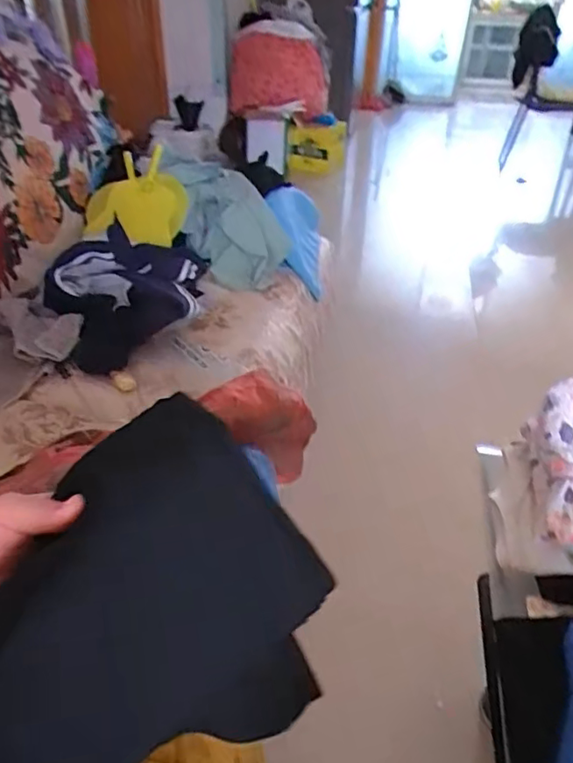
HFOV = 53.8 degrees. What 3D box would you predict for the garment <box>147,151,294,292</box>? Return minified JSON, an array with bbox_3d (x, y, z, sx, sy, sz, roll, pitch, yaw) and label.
[{"bbox_3d":[-0.174,-0.457,1.475,0.198,0.193,0.503,-26,71,-32],"label":"garment"}]

